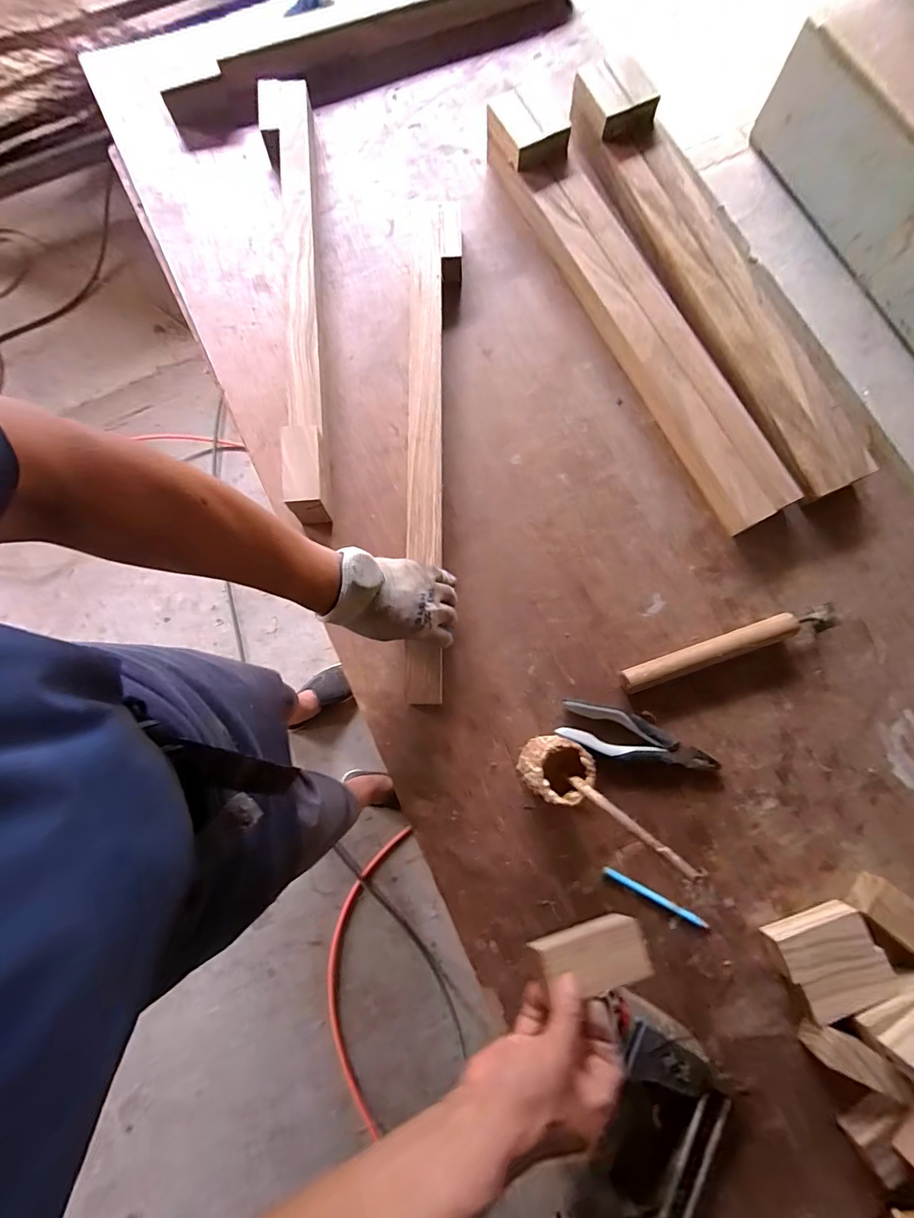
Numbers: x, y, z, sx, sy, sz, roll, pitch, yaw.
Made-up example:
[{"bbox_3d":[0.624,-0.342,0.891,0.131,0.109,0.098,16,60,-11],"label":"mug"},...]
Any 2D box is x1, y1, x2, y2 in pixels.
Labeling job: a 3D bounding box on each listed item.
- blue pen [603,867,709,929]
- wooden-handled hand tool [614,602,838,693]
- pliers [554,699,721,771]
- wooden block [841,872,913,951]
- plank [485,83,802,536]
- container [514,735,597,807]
[{"bbox_3d":[0.231,0.338,0.548,0.128,0.011,0.009,28,80,6],"label":"blue pen"},{"bbox_3d":[0.337,0.050,0.589,0.274,0.032,0.036,-16,79,-3],"label":"wooden-handled hand tool"},{"bbox_3d":[0.221,0.162,0.576,0.189,0.020,0.058,18,79,4],"label":"pliers"},{"bbox_3d":[0.508,0.354,0.529,0.113,0.035,0.050,36,81,7],"label":"wooden block"},{"bbox_3d":[0.245,-0.443,0.667,0.109,0.065,0.730,-25,80,-4],"label":"plank"},{"bbox_3d":[0.109,0.180,0.530,0.069,0.090,0.063,0,79,0],"label":"container"}]

